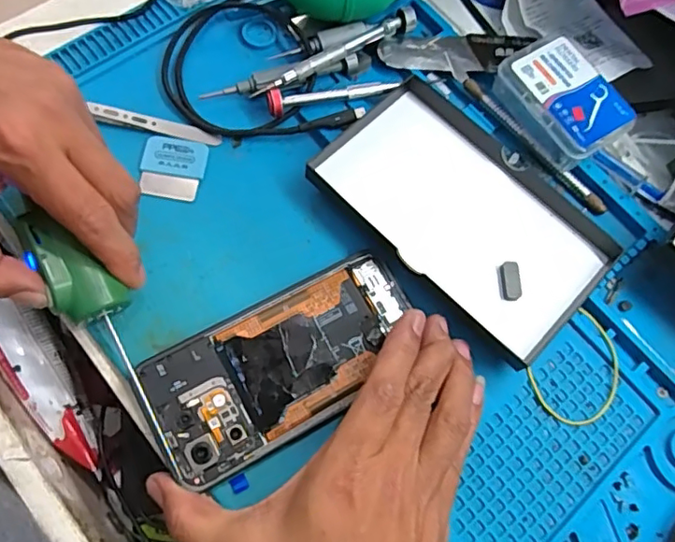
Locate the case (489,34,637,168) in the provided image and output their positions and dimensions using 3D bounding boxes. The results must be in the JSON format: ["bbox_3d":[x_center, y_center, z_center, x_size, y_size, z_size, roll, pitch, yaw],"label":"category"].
[{"bbox_3d":[0.149,-0.113,0.361,0.054,0.024,0.081,-23,74,-13],"label":"case"}]

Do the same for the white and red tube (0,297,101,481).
[{"bbox_3d":[-0.188,0.072,0.350,0.038,0.027,0.126,-31,76,-15],"label":"white and red tube"}]

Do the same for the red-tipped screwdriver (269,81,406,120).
[{"bbox_3d":[-0.002,-0.118,0.362,0.087,0.016,0.012,-12,72,-10],"label":"red-tipped screwdriver"}]

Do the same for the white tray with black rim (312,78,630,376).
[{"bbox_3d":[0.079,-0.036,0.346,0.176,0.019,0.103,44,72,10],"label":"white tray with black rim"}]

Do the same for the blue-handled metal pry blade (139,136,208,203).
[{"bbox_3d":[-0.105,-0.064,0.351,0.040,0.006,0.041,7,70,-4],"label":"blue-handled metal pry blade"}]

